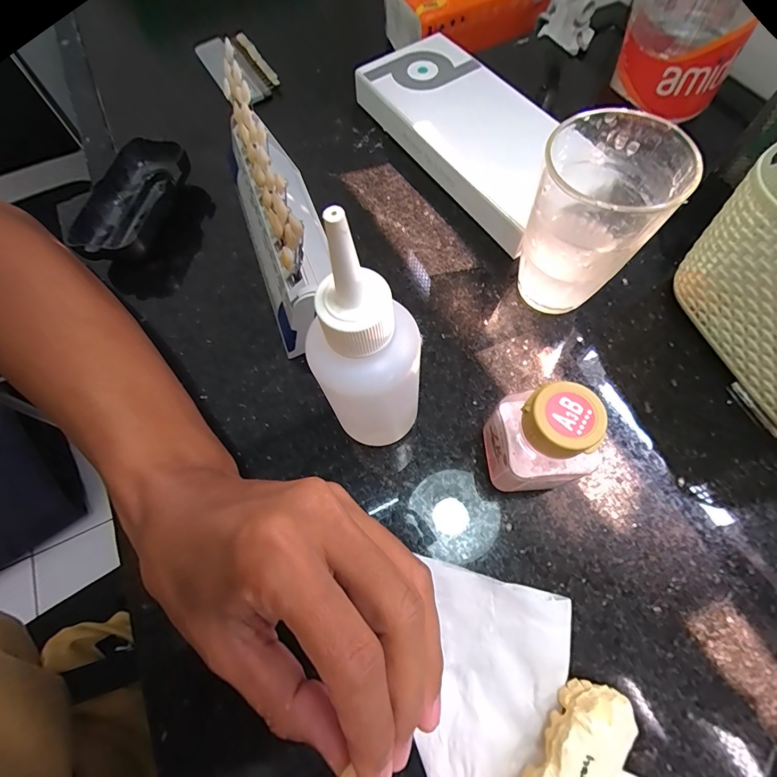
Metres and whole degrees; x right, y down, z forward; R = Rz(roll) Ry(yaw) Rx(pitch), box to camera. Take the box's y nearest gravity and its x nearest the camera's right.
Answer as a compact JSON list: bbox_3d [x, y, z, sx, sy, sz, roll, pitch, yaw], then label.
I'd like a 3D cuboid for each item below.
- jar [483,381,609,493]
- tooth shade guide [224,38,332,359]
[{"bbox_3d":[0.073,0.024,0.185,0.039,0.075,0.039,-8,67,-3],"label":"jar"},{"bbox_3d":[-0.070,-0.111,0.239,0.048,0.090,0.191,-19,68,-7],"label":"tooth shade guide"}]

